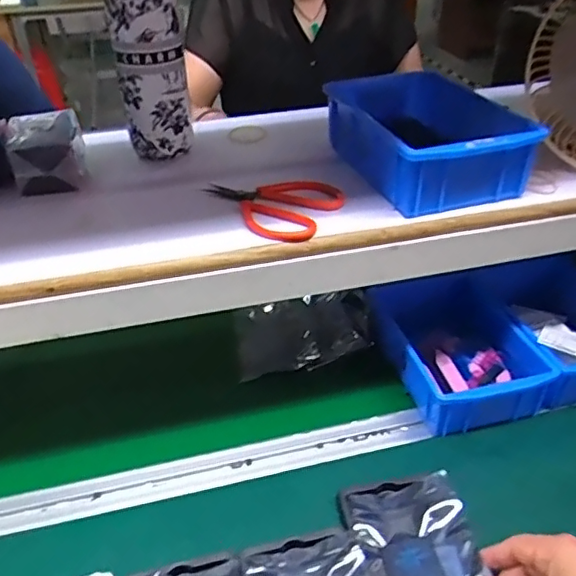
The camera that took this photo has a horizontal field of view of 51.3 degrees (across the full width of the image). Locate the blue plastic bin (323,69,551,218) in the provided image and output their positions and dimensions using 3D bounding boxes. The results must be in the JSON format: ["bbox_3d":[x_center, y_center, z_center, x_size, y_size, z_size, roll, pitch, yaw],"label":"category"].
[{"bbox_3d":[0.132,-0.153,0.590,0.139,0.077,0.208,-11,36,-14],"label":"blue plastic bin"}]

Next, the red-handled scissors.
[{"bbox_3d":[-0.021,-0.075,0.531,0.120,0.010,0.093,16,38,23],"label":"red-handled scissors"}]

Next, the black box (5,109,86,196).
[{"bbox_3d":[-0.235,-0.135,0.591,0.067,0.054,0.094,-12,36,-15],"label":"black box"}]

